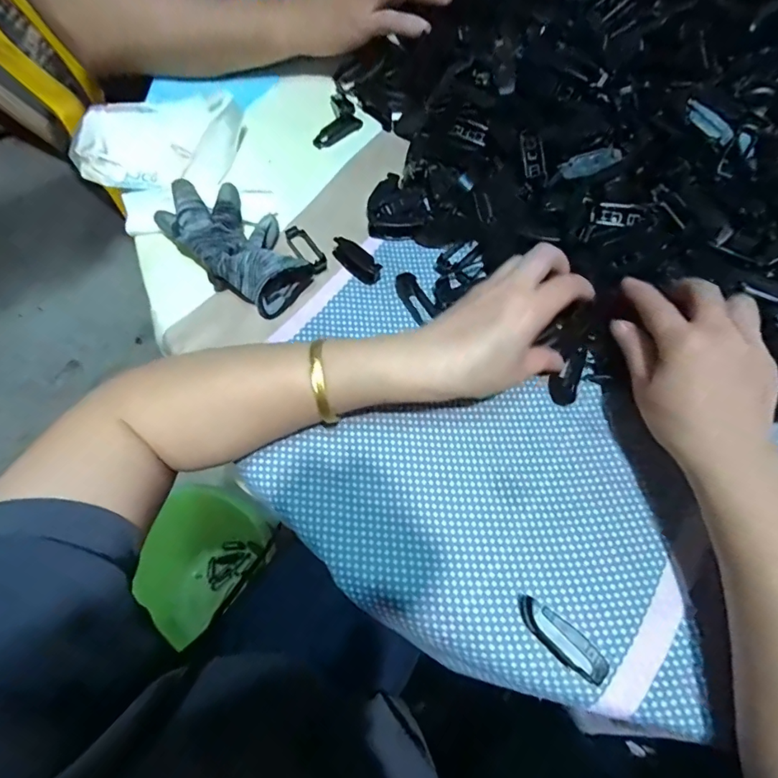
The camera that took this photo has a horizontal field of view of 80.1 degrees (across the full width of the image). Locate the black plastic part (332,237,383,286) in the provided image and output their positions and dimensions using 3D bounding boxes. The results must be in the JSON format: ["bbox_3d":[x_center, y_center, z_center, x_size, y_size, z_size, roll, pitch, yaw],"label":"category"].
[{"bbox_3d":[-0.028,-0.109,0.390,0.020,0.014,0.049,-37,69,-16],"label":"black plastic part"}]

